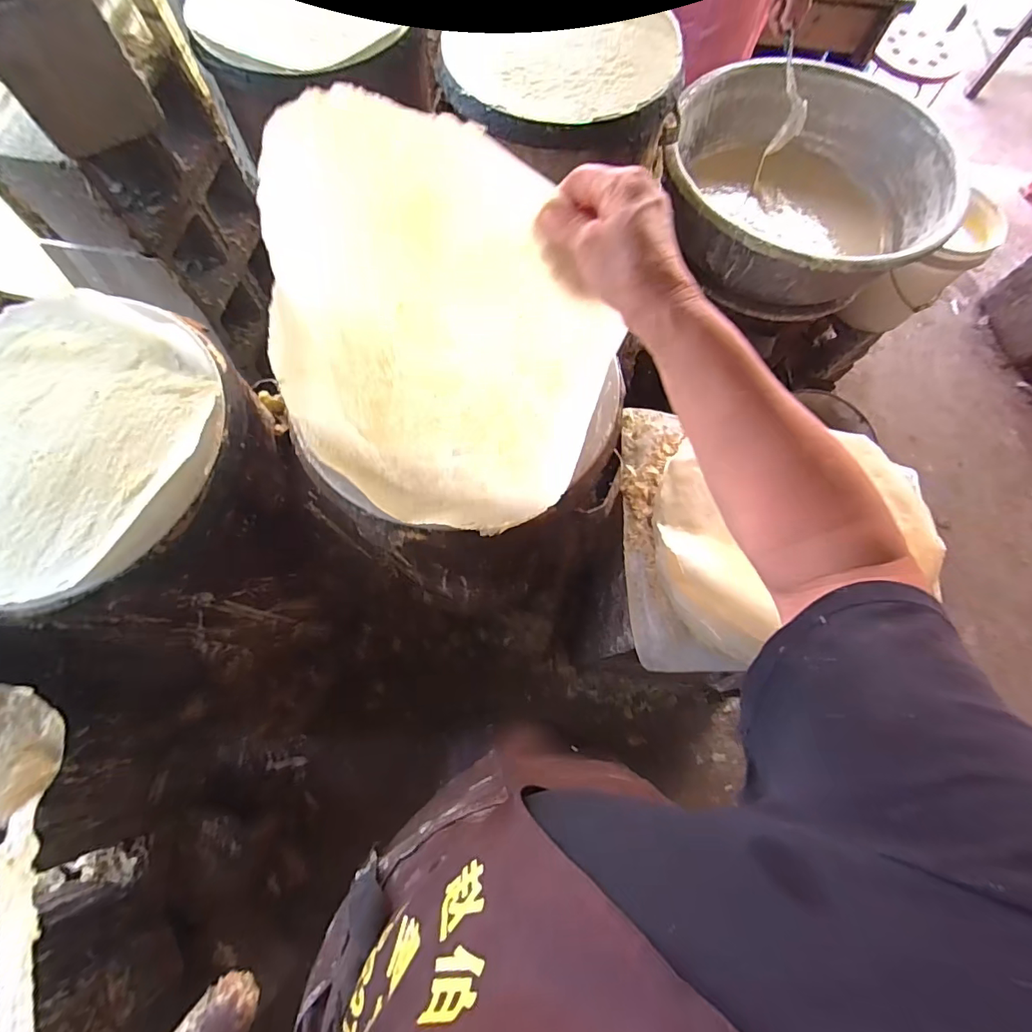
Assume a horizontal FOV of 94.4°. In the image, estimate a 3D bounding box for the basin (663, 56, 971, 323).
[{"bbox_3d":[0.591,-0.683,1.036,0.541,0.222,0.584,1,71,-2],"label":"basin"}]

